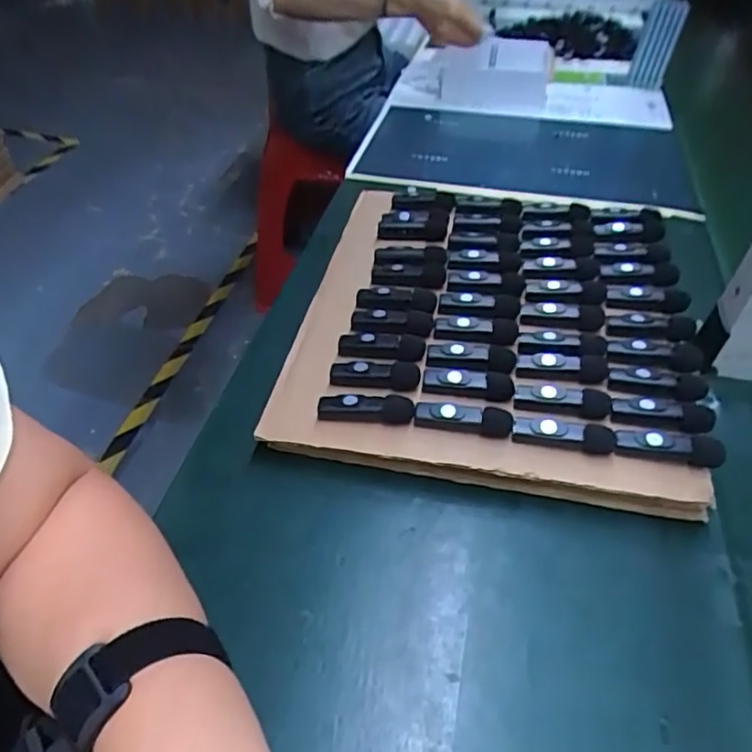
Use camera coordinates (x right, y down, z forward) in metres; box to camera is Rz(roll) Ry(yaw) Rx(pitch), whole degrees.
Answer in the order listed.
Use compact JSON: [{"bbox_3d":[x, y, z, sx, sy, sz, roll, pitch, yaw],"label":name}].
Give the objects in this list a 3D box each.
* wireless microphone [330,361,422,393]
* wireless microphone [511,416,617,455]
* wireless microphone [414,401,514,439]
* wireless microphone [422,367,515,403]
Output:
[{"bbox_3d":[-0.001,-0.001,0.435,0.065,0.019,0.015,7,45,1],"label":"wireless microphone"},{"bbox_3d":[0.122,0.037,0.389,0.064,0.014,0.012,12,45,5],"label":"wireless microphone"},{"bbox_3d":[0.059,0.028,0.399,0.064,0.017,0.015,6,45,0],"label":"wireless microphone"},{"bbox_3d":[0.065,0.005,0.424,0.062,0.017,0.018,9,45,3],"label":"wireless microphone"}]

